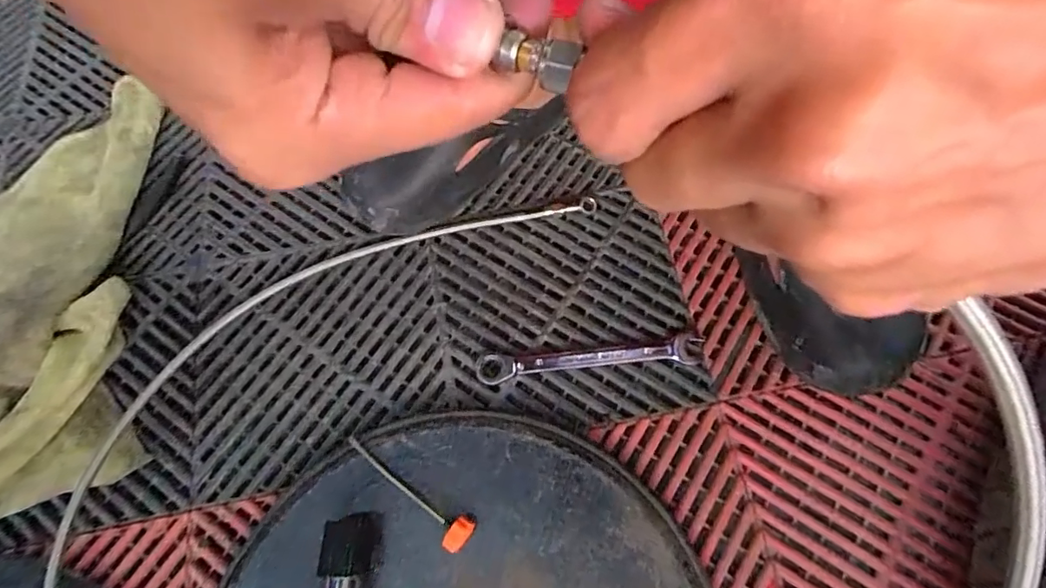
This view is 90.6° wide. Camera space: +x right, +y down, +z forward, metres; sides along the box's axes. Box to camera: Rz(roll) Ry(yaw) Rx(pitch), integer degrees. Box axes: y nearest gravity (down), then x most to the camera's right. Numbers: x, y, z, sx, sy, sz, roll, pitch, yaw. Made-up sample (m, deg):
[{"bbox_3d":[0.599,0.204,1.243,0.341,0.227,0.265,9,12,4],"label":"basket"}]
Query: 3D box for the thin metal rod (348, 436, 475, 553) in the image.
[{"bbox_3d":[-0.082,0.133,0.345,0.107,0.020,0.023,28,72,13],"label":"thin metal rod"}]

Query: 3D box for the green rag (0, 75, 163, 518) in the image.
[{"bbox_3d":[-0.438,-0.008,0.425,0.239,0.046,0.364,-12,69,-3],"label":"green rag"}]

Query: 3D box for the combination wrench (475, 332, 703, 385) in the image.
[{"bbox_3d":[0.052,0.051,0.402,0.174,0.014,0.024,-6,69,0],"label":"combination wrench"}]

